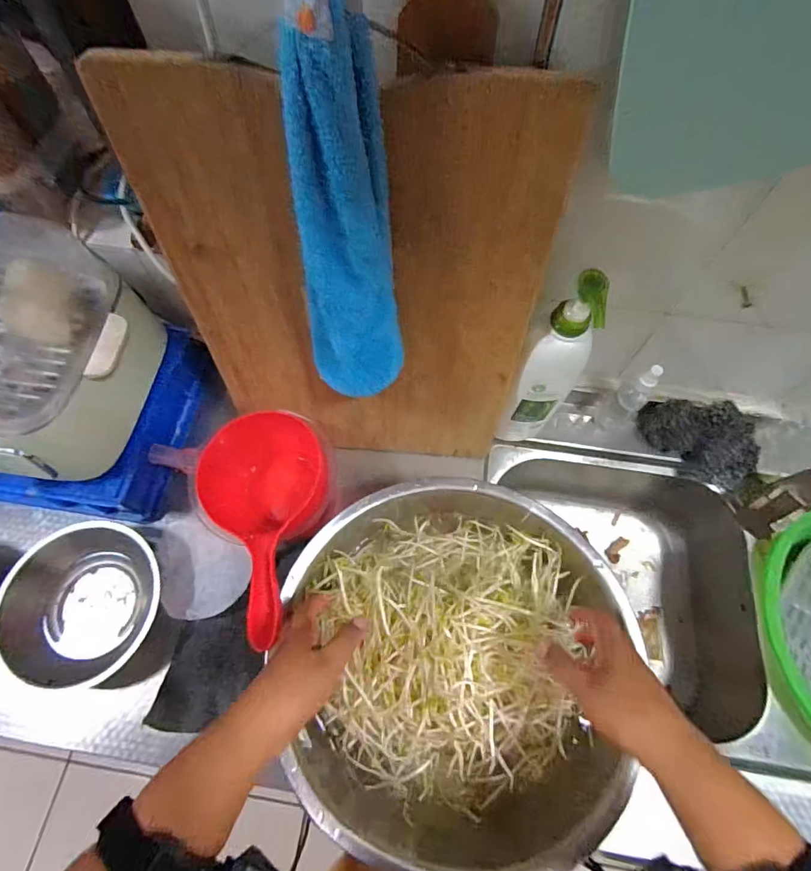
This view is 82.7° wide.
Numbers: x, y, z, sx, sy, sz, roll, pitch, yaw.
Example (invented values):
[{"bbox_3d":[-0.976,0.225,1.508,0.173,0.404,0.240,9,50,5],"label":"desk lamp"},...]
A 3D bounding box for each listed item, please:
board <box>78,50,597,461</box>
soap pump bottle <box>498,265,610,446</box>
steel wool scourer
[{"bbox_3d":[-0.044,-0.111,0.463,0.327,0.423,0.016,4,55,-1],"label":"board"},{"bbox_3d":[0.164,-0.066,0.535,0.057,0.282,0.074,33,70,13],"label":"soap pump bottle"},{"bbox_3d":[0.418,-0.005,0.647,0.159,0.057,0.101,40,72,16],"label":"steel wool scourer"}]

